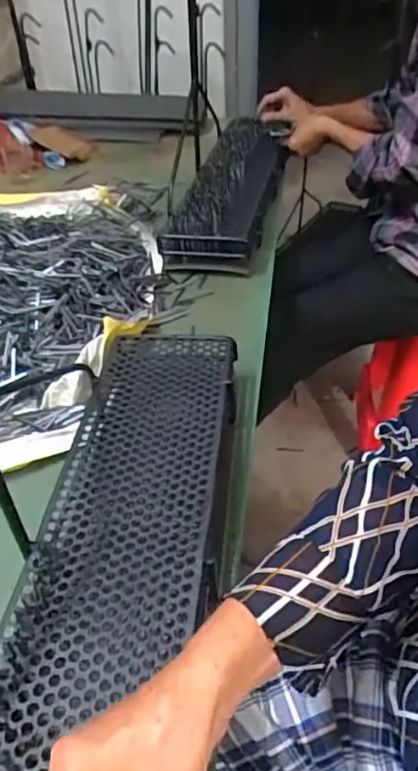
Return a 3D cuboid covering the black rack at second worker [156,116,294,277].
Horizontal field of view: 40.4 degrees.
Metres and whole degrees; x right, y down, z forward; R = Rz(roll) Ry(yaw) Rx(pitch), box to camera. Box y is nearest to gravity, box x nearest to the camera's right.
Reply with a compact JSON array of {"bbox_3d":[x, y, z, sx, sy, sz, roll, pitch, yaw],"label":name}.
[{"bbox_3d":[0.048,-0.376,1.074,0.146,0.091,0.499,7,41,11],"label":"black rack at second worker"}]

